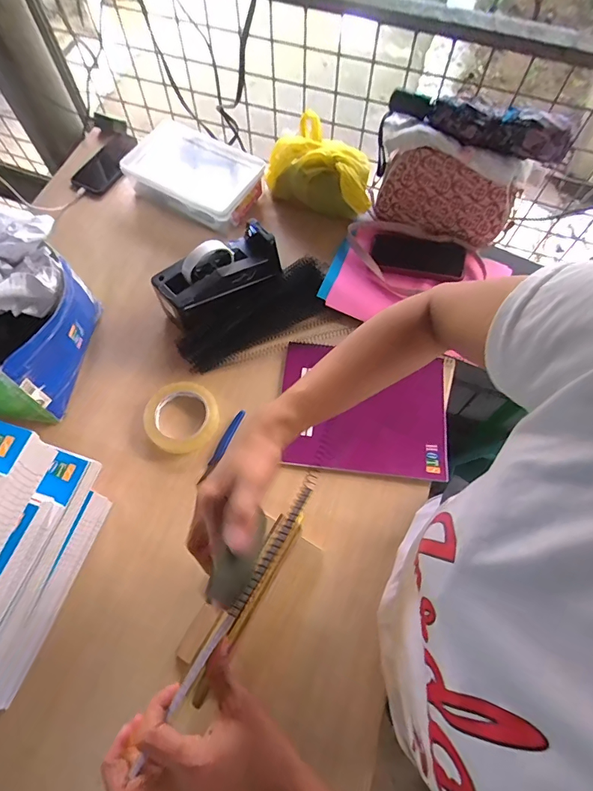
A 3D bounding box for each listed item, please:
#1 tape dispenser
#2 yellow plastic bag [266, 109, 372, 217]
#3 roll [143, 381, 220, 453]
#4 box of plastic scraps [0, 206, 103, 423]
[{"bbox_3d":[-0.119,-0.185,0.668,0.198,0.107,0.082,-37,72,-15],"label":"tape dispenser"},{"bbox_3d":[0.046,-0.397,0.740,0.202,0.102,0.098,27,69,11],"label":"yellow plastic bag"},{"bbox_3d":[-0.167,0.031,0.624,0.105,0.022,0.102,0,67,0],"label":"roll"},{"bbox_3d":[-0.406,-0.108,0.597,0.206,0.183,0.228,18,68,8],"label":"box of plastic scraps"}]

